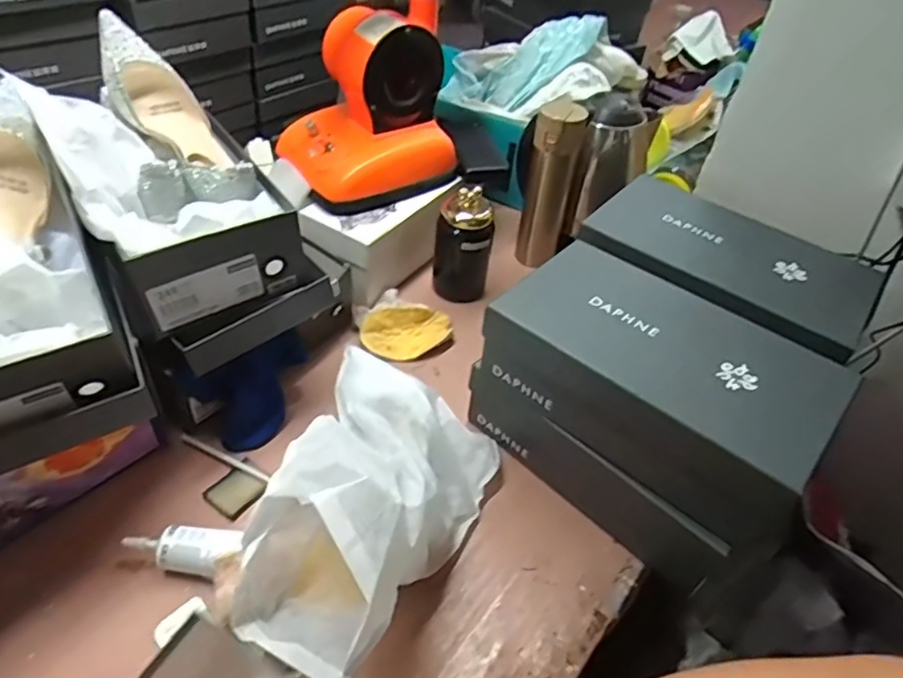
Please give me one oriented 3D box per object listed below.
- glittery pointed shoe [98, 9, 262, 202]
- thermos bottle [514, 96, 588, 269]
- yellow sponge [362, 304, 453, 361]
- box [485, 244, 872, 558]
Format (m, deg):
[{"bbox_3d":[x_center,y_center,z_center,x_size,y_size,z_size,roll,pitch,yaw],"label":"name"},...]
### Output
[{"bbox_3d":[-0.285,-0.230,0.644,0.081,0.068,0.259,-31,73,-32],"label":"glittery pointed shoe"},{"bbox_3d":[0.147,-0.221,0.900,0.083,0.238,0.078,11,44,4],"label":"thermos bottle"},{"bbox_3d":[-0.057,-0.012,0.806,0.118,0.031,0.069,-5,46,-13],"label":"yellow sponge"},{"bbox_3d":[0.195,0.035,0.595,0.291,0.116,0.169,35,51,25],"label":"box"}]

